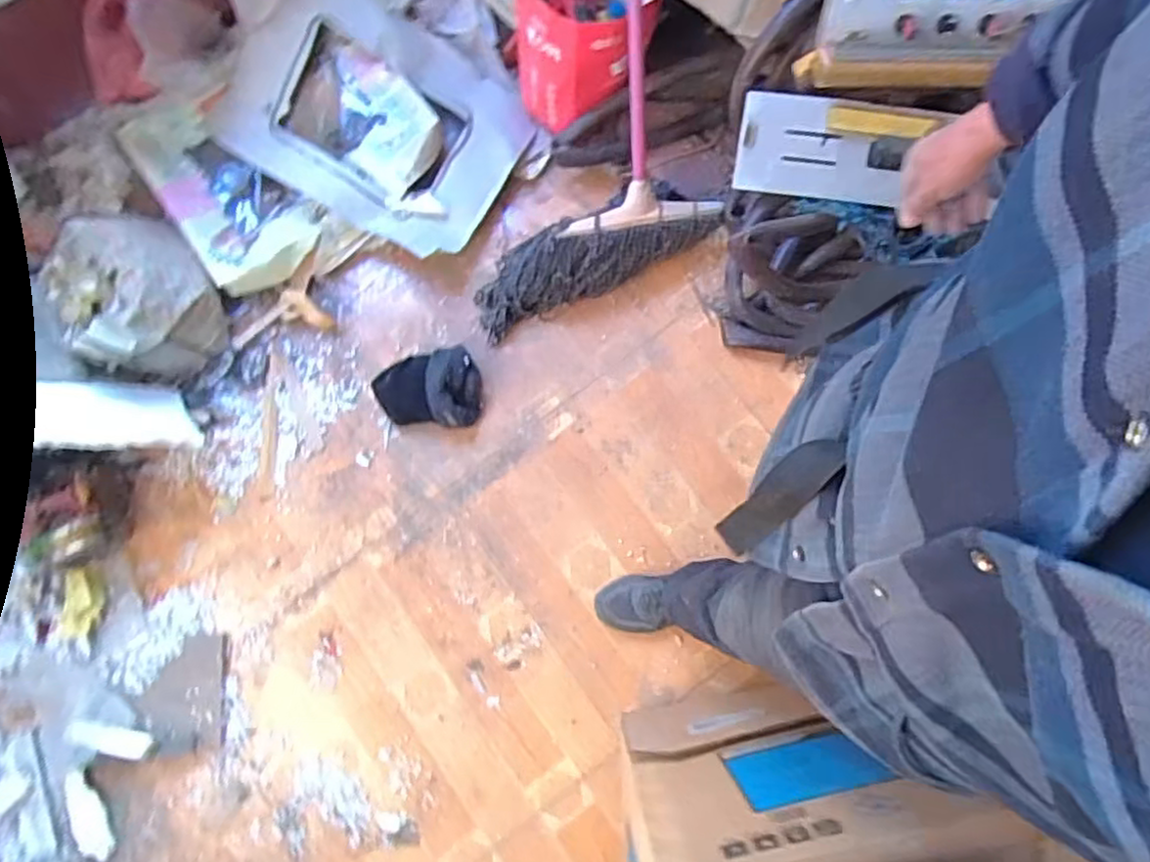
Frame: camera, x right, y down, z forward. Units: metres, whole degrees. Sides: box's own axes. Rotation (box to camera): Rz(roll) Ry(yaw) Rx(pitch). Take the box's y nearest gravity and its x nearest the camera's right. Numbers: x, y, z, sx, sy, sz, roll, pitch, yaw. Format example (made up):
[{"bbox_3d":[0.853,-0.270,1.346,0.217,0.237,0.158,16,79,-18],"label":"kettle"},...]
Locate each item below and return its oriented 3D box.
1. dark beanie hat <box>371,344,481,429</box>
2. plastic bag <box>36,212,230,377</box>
[{"bbox_3d":[-0.294,-0.089,1.390,0.206,0.079,0.152,2,79,2],"label":"dark beanie hat"},{"bbox_3d":[-0.856,-0.265,1.328,0.301,0.198,0.282,42,83,9],"label":"plastic bag"}]

